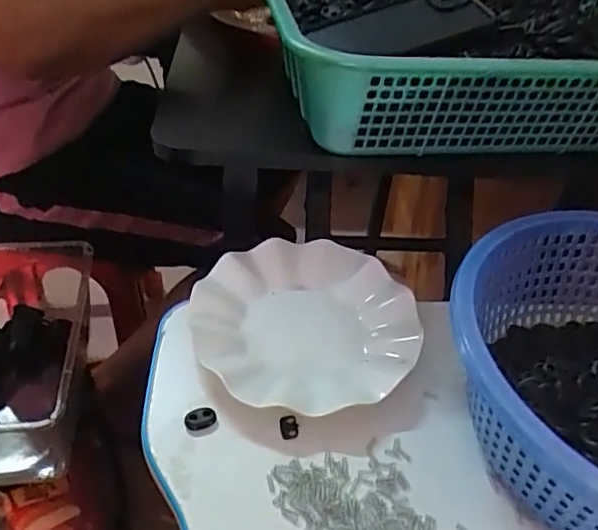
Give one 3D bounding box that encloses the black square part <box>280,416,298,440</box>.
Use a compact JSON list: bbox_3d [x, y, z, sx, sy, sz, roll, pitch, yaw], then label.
[{"bbox_3d":[-0.007,0.114,0.410,0.012,0.005,0.015,-3,42,-12],"label":"black square part"}]

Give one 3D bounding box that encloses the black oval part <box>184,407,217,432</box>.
[{"bbox_3d":[-0.068,0.107,0.407,0.021,0.006,0.014,-12,44,-21],"label":"black oval part"}]

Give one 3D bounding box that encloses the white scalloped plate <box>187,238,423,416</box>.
[{"bbox_3d":[0.006,0.046,0.469,0.169,0.027,0.178,4,41,-3],"label":"white scalloped plate"}]

